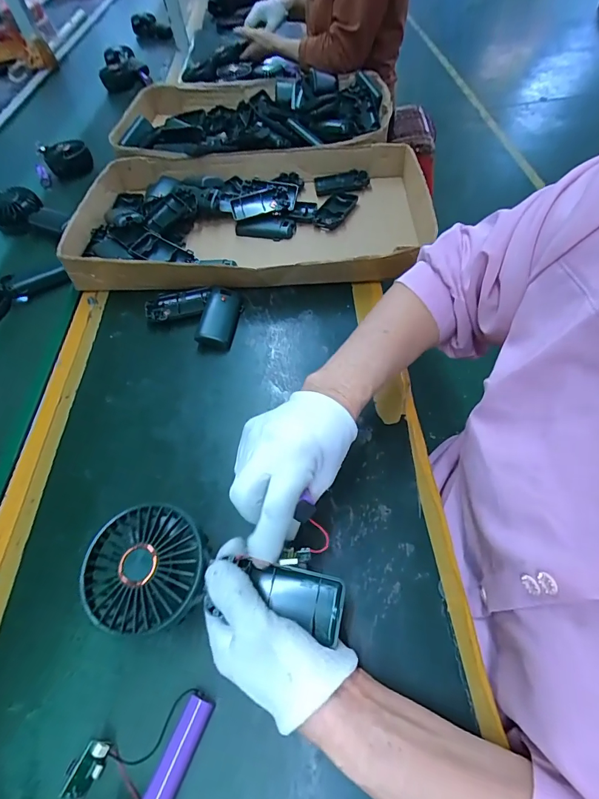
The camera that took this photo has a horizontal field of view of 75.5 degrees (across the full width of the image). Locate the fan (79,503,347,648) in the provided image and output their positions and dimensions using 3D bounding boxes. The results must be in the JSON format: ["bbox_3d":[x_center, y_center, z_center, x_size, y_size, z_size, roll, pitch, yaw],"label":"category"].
[{"bbox_3d":[-0.060,0.130,0.280,0.182,0.035,0.079,11,57,-2],"label":"fan"}]

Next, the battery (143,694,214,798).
[{"bbox_3d":[-0.082,0.243,0.267,0.018,0.018,0.065,18,60,15],"label":"battery"}]

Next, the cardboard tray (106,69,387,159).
[{"bbox_3d":[-0.085,-0.571,0.787,0.519,0.062,0.341,-3,55,6],"label":"cardboard tray"}]

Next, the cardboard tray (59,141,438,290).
[{"bbox_3d":[-0.079,-0.294,0.608,0.511,0.063,0.316,-1,57,3],"label":"cardboard tray"}]

